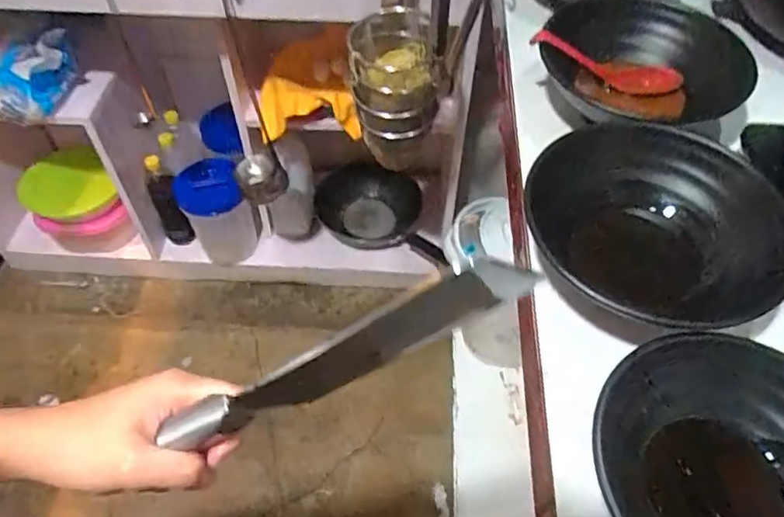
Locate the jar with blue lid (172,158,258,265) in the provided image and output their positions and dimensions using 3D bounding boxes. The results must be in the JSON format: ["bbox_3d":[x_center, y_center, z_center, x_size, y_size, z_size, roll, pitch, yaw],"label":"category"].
[{"bbox_3d":[-0.443,-0.113,1.470,0.155,0.251,0.176,-20,56,-15],"label":"jar with blue lid"}]

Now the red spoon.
[{"bbox_3d":[0.211,-0.194,0.577,0.160,0.034,0.025,13,52,-14],"label":"red spoon"}]

